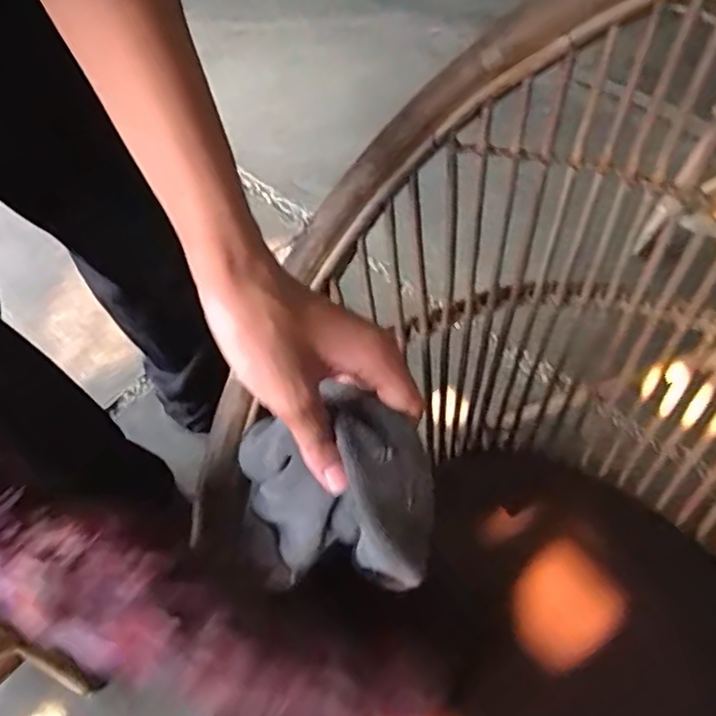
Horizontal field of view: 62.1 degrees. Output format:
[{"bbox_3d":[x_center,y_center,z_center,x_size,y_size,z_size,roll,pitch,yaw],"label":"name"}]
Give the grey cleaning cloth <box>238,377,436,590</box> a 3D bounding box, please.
[{"bbox_3d":[-0.019,0.077,0.351,0.122,0.128,0.073,4,59,6],"label":"grey cleaning cloth"}]

